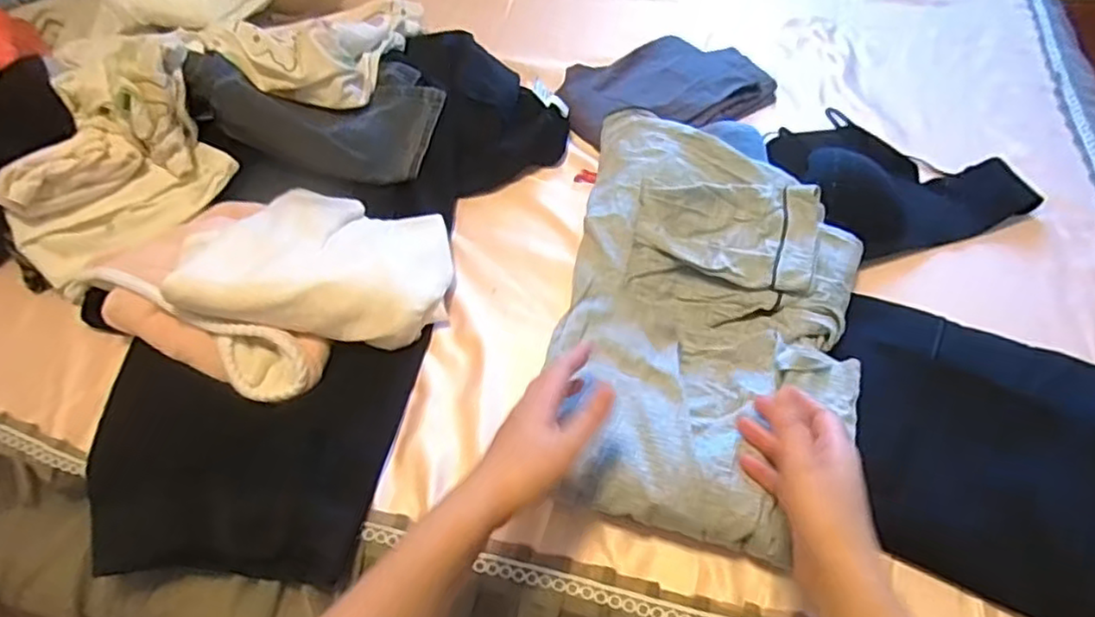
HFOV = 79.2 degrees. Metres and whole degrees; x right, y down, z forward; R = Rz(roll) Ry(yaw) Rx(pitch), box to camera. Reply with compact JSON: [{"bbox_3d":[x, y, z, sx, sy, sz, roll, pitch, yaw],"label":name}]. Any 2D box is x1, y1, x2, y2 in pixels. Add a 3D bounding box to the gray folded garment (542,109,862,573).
[{"bbox_3d":[0.147,-0.014,0.624,0.267,0.063,0.438,10,52,13],"label":"gray folded garment"}]

